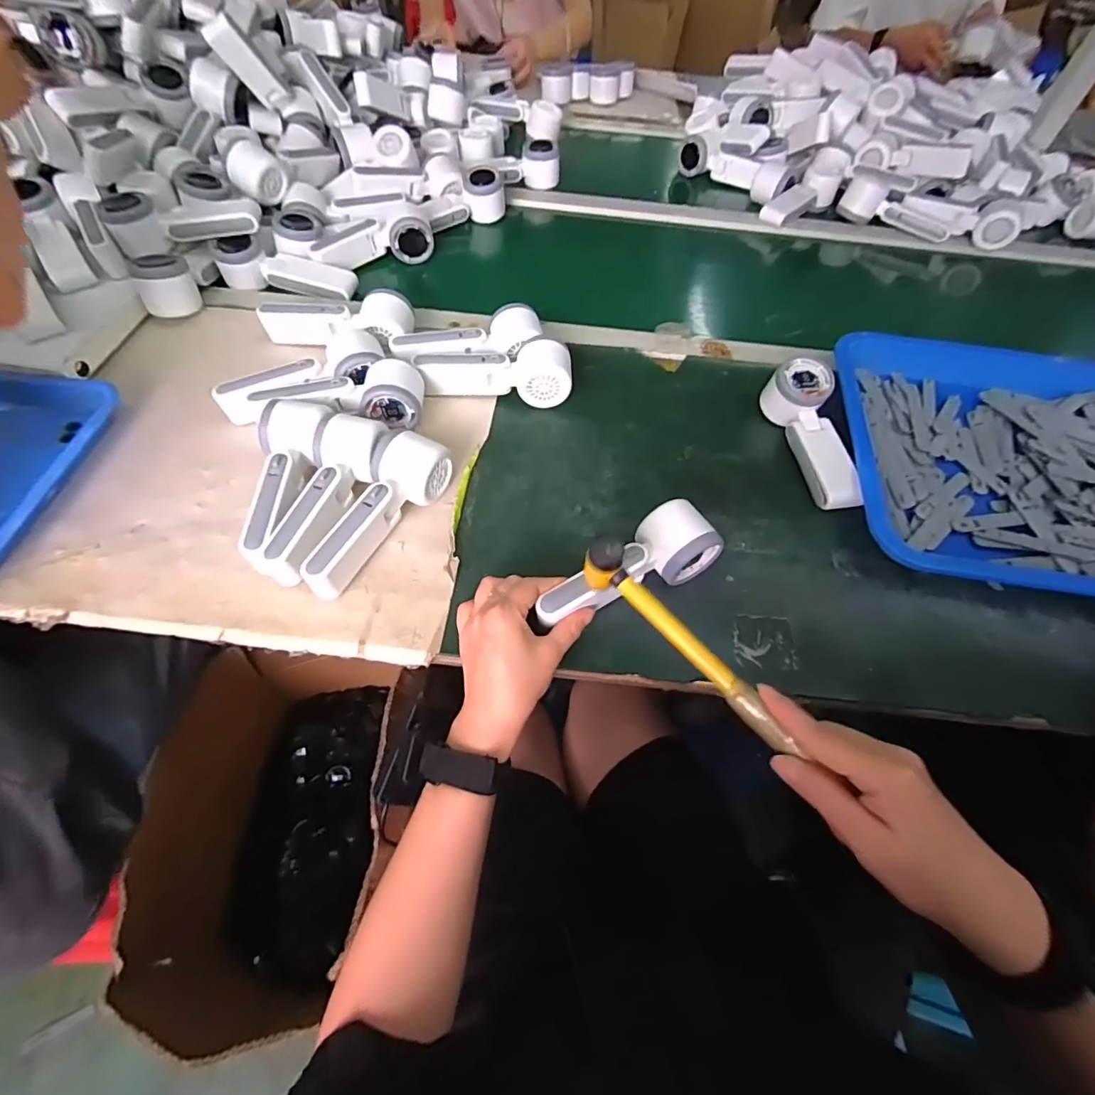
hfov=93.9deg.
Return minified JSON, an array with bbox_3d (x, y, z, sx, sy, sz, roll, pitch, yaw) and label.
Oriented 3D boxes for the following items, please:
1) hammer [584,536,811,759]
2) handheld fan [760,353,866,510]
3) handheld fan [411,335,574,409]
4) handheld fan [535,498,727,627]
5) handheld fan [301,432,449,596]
[{"bbox_3d":[0.089,0.064,0.331,0.021,0.041,0.173,-40,78,-22],"label":"hammer"},{"bbox_3d":[0.277,-0.115,0.518,0.060,0.052,0.166,-11,58,-11],"label":"handheld fan"},{"bbox_3d":[-0.056,-0.191,0.558,0.165,0.052,0.060,3,57,-2],"label":"handheld fan"},{"bbox_3d":[0.063,0.017,0.427,0.164,0.043,0.056,-24,63,-15],"label":"handheld fan"},{"bbox_3d":[-0.151,-0.030,0.446,0.063,0.051,0.167,23,58,11],"label":"handheld fan"}]

